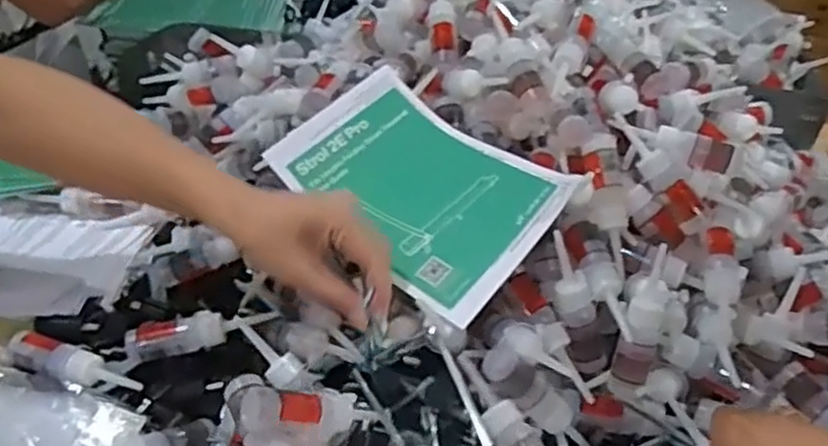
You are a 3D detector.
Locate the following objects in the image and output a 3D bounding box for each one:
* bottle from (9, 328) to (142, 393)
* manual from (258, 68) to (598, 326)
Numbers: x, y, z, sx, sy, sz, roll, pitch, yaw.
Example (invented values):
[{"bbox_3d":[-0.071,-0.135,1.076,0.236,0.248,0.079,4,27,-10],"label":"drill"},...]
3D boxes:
[{"bbox_3d":[-0.254,0.105,0.543,0.096,0.028,0.030,16,38,12],"label":"bottle"},{"bbox_3d":[0.004,-0.030,0.556,0.201,0.033,0.138,36,64,23],"label":"manual"}]

